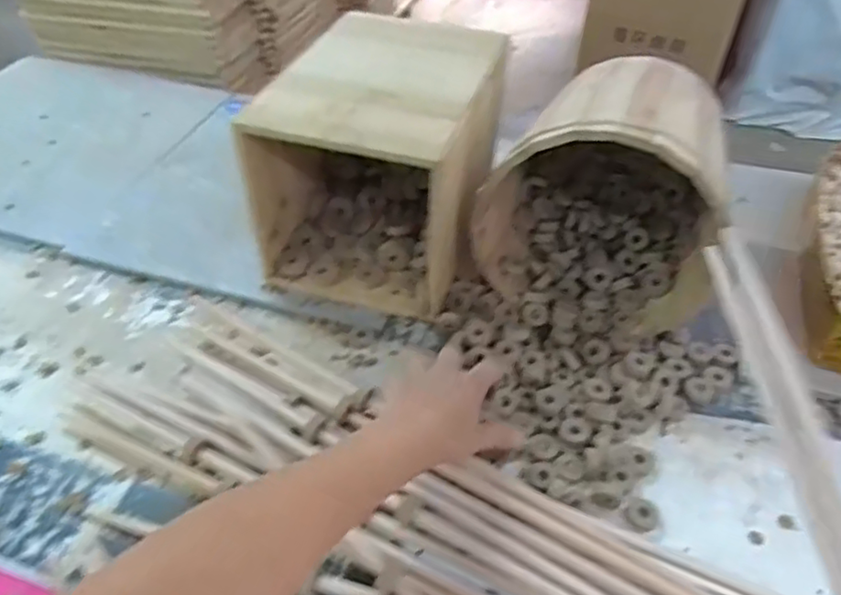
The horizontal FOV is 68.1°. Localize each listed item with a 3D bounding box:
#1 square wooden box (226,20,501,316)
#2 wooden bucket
[{"bbox_3d":[-0.039,-0.147,0.684,0.209,0.207,0.253,10,46,11],"label":"square wooden box"},{"bbox_3d":[0.198,-0.113,0.649,0.220,0.215,0.220,18,47,17],"label":"wooden bucket"}]

